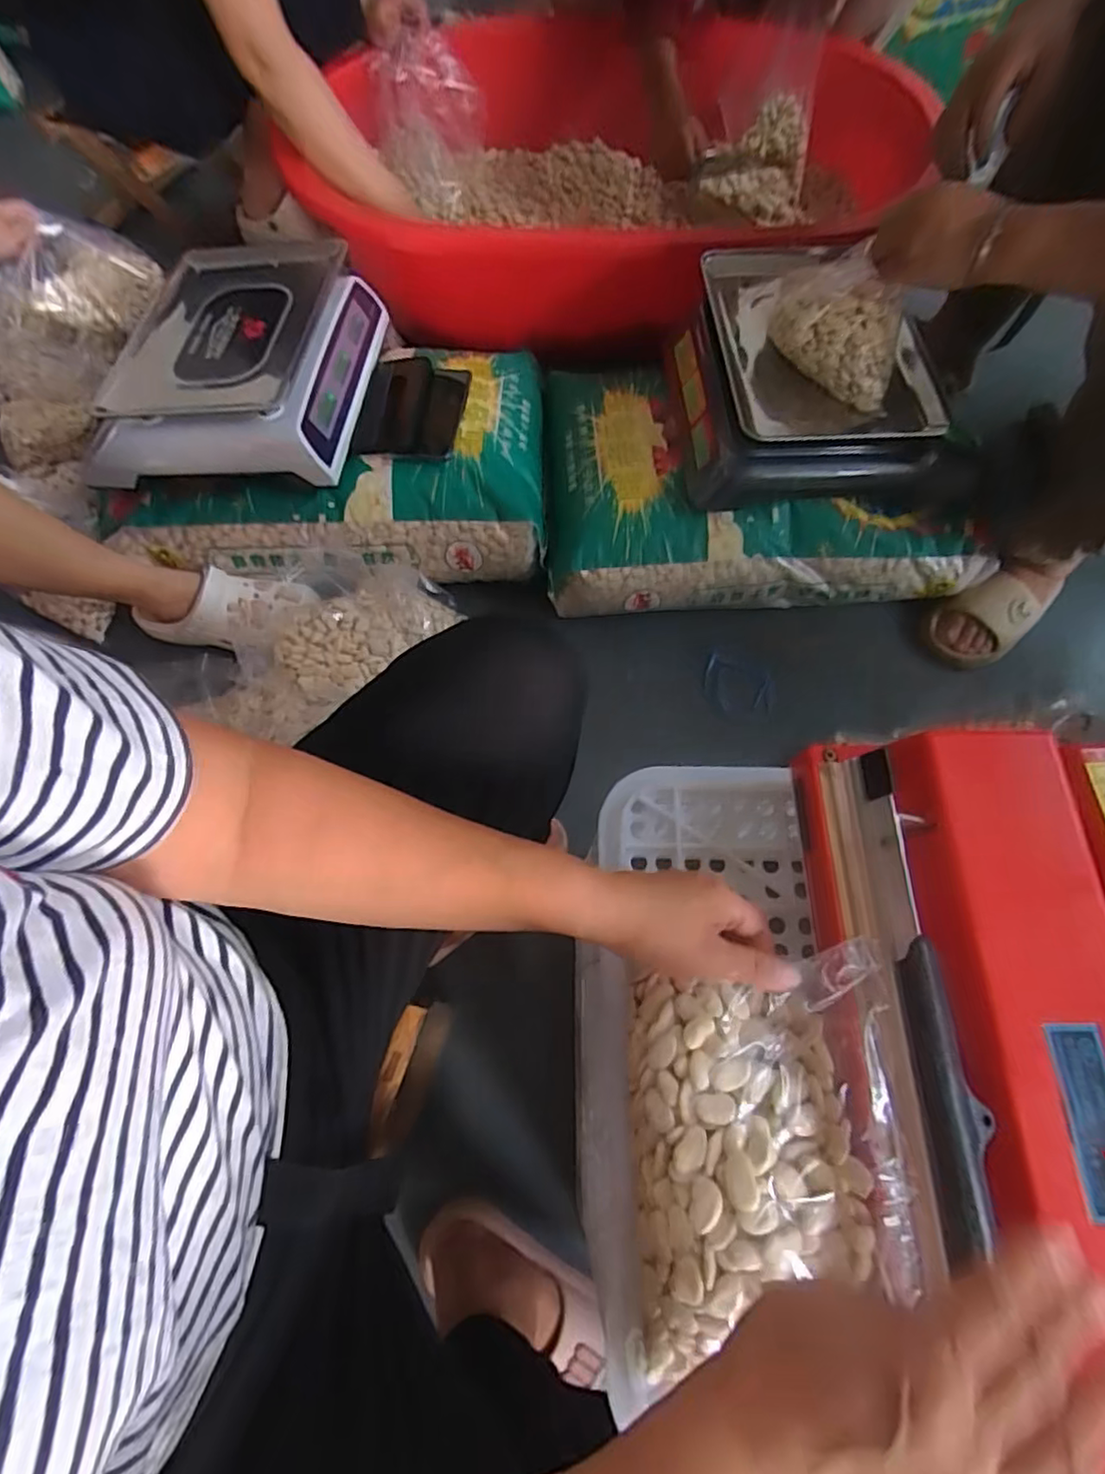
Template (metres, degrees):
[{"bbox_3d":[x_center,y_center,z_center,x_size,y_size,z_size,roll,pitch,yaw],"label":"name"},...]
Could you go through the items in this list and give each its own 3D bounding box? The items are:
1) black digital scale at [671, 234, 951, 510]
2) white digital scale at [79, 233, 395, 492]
[{"bbox_3d":[0.303,-0.458,0.776,0.280,0.139,0.330,-2,69,-1],"label":"black digital scale"},{"bbox_3d":[-0.404,-0.486,0.788,0.335,0.093,0.332,4,69,1],"label":"white digital scale"}]

